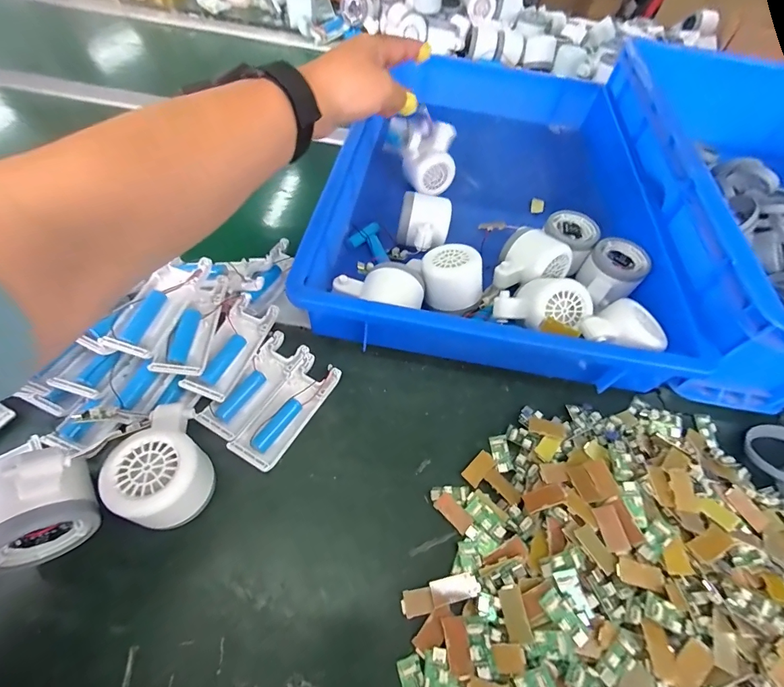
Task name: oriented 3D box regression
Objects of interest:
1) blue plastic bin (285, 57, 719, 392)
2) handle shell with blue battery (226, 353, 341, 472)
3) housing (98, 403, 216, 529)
[{"bbox_3d":[0.135,-0.207,0.486,0.370,0.077,0.538,10,57,2],"label":"blue plastic bin"},{"bbox_3d":[-0.090,0.056,0.330,0.040,0.015,0.104,28,57,12],"label":"handle shell with blue battery"},{"bbox_3d":[-0.162,0.088,0.274,0.059,0.052,0.080,-27,63,-23],"label":"housing"}]

